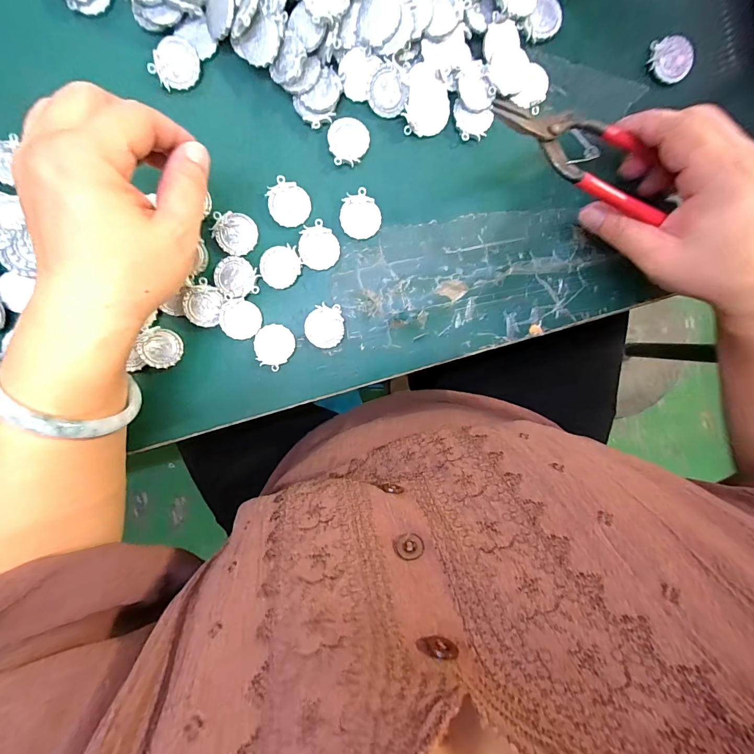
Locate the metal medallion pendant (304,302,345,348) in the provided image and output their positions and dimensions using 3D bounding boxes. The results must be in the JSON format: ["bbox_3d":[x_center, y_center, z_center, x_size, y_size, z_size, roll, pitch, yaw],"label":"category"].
[{"bbox_3d":[-0.037,-0.035,0.255,0.026,0.004,0.029,-3,104,-3],"label":"metal medallion pendant"}]

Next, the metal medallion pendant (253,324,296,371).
[{"bbox_3d":[-0.072,-0.021,0.257,0.027,0.004,0.031,-4,96,-2],"label":"metal medallion pendant"}]

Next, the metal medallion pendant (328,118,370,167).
[{"bbox_3d":[-0.019,-0.158,0.245,0.027,0.004,0.029,0,96,-2],"label":"metal medallion pendant"}]

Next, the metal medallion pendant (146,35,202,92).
[{"bbox_3d":[-0.131,-0.203,0.237,0.028,0.006,0.030,26,94,-5],"label":"metal medallion pendant"}]

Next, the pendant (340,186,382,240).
[{"bbox_3d":[-0.011,-0.112,0.250,0.027,0.005,0.031,-6,96,-2],"label":"pendant"}]

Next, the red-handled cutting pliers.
[{"bbox_3d":[0.123,-0.133,0.214,0.117,0.016,0.046,31,94,-8],"label":"red-handled cutting pliers"}]

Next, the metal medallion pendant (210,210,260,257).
[{"bbox_3d":[-0.097,-0.098,0.248,0.029,0.004,0.028,0,96,-2],"label":"metal medallion pendant"}]

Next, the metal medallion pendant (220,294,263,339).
[{"bbox_3d":[-0.095,-0.041,0.253,0.027,0.004,0.028,0,96,-2],"label":"metal medallion pendant"}]

